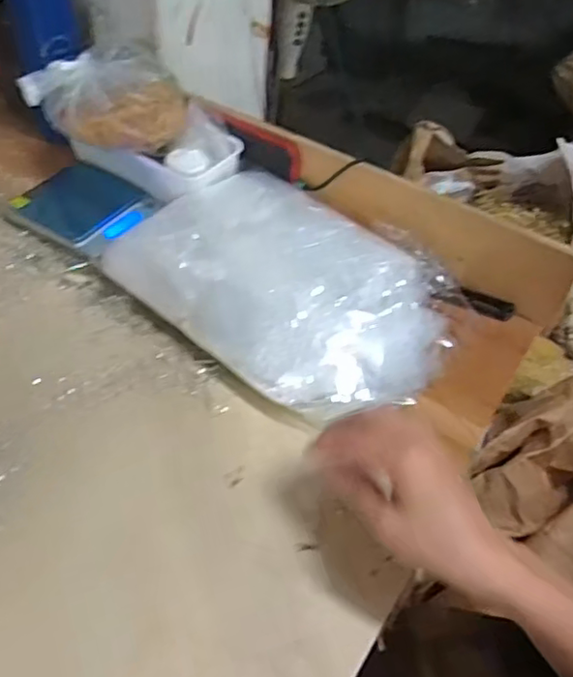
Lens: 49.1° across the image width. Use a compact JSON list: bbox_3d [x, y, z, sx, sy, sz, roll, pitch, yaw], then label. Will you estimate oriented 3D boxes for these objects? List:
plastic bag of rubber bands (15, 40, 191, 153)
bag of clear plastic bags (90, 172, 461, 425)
[{"bbox_3d":[-0.177,-0.235,0.624,0.142,0.067,0.098,-18,52,-20],"label":"plastic bag of rubber bands"},{"bbox_3d":[0.001,-0.050,0.575,0.290,0.063,0.202,30,53,21],"label":"bag of clear plastic bags"}]

